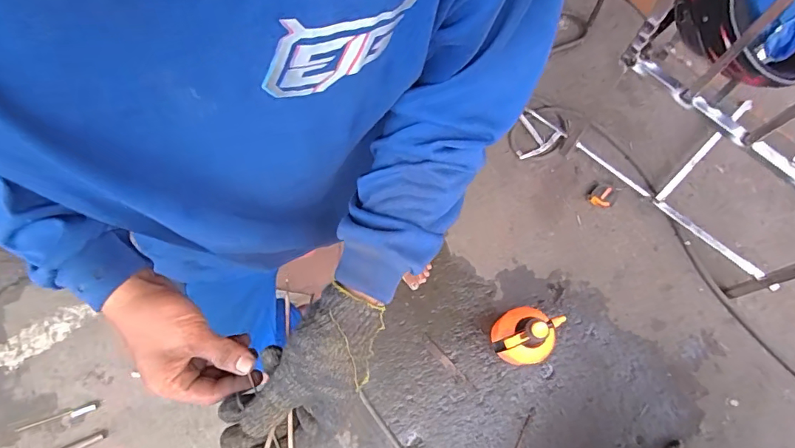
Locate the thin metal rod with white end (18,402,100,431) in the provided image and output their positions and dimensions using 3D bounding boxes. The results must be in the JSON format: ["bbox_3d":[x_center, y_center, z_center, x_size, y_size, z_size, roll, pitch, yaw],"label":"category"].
[{"bbox_3d":[-0.954,0.544,1.289,0.234,0.011,0.022,-16,68,-4],"label":"thin metal rod with white end"}]

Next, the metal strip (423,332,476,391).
[{"bbox_3d":[0.140,0.386,1.279,0.027,0.010,0.194,-42,72,-14],"label":"metal strip"}]

